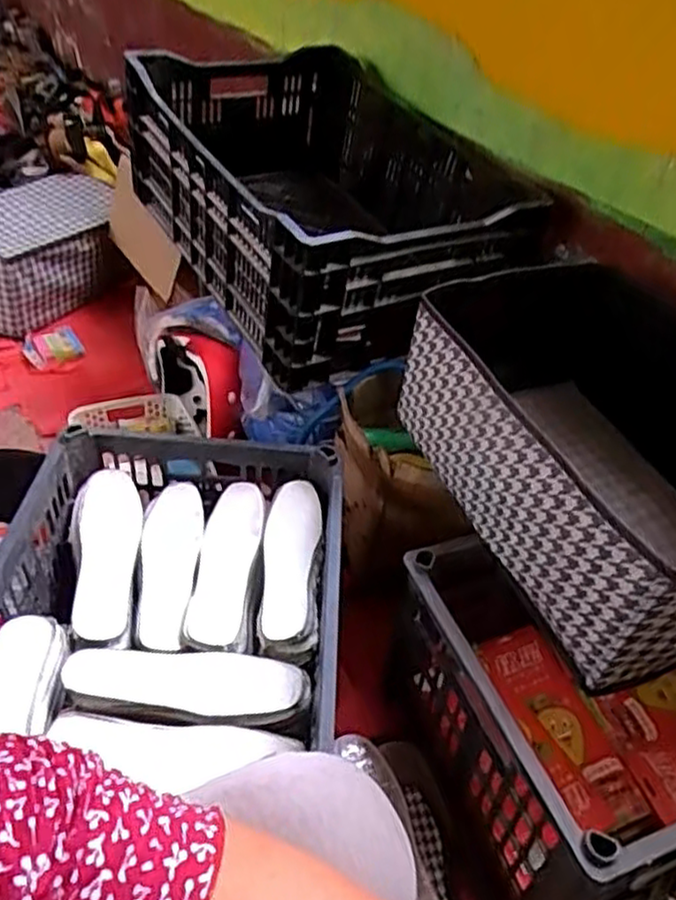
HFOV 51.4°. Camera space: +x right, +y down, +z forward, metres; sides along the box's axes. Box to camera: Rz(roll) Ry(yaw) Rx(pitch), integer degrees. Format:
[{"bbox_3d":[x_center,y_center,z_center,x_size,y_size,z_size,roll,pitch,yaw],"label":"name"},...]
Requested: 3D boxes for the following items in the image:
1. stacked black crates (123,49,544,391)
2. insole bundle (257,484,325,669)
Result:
[{"bbox_3d":[-0.044,-0.393,1.083,0.405,0.247,0.578,-22,50,-27],"label":"stacked black crates"},{"bbox_3d":[-0.052,0.128,0.791,0.067,0.038,0.223,3,43,-4],"label":"insole bundle"}]

